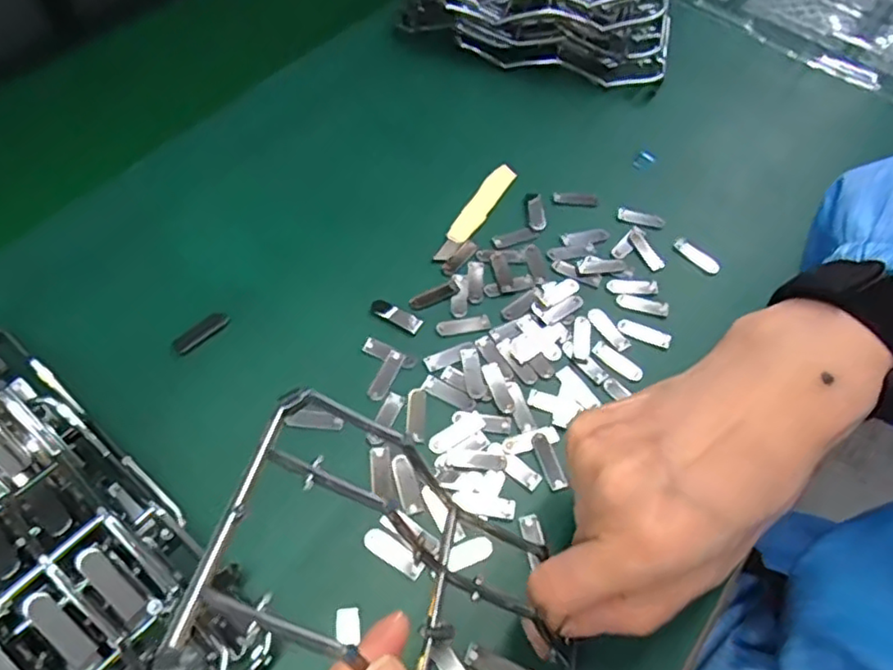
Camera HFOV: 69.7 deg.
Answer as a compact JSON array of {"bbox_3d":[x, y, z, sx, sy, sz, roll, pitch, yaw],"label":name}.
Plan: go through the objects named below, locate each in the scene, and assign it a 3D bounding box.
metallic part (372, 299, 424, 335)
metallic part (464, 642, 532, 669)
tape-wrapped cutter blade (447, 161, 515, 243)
[{"bbox_3d":[-0.026,-0.011,0.333,0.028,0.004,0.011,28,60,13],"label":"metallic part"},{"bbox_3d":[0.021,0.130,0.249,0.028,0.004,0.009,22,59,9],"label":"metallic part"},{"bbox_3d":[0.021,-0.078,0.377,0.013,0.004,0.065,32,64,4],"label":"tape-wrapped cutter blade"}]

